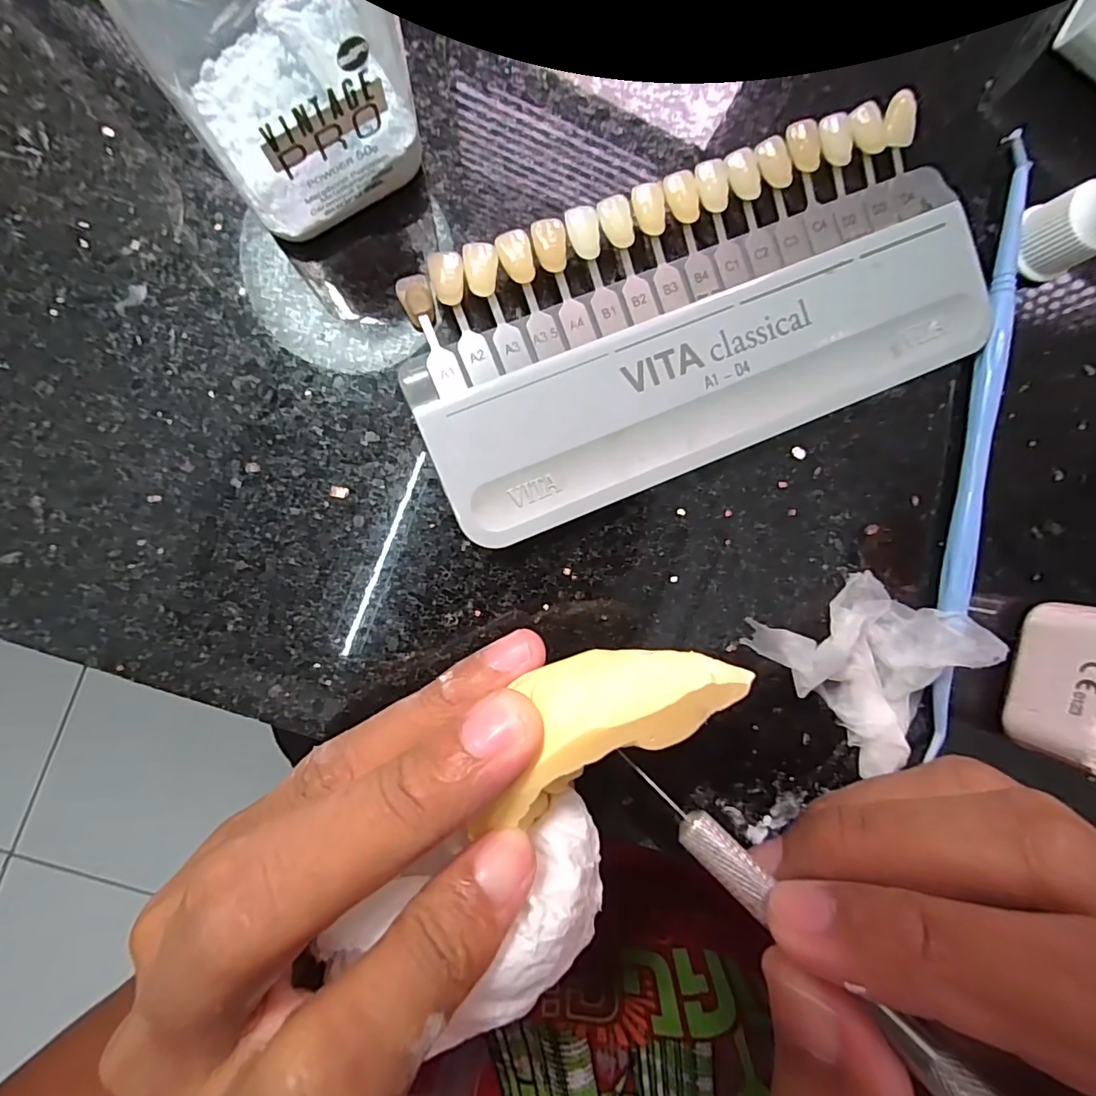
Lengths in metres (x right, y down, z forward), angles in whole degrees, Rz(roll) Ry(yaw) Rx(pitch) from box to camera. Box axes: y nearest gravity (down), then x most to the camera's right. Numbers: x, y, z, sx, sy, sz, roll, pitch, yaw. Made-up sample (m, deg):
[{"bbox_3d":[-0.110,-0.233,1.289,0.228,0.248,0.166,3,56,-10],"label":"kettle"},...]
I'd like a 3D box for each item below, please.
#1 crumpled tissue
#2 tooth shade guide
[{"bbox_3d":[0.087,0.028,0.137,0.046,0.016,0.053,-43,96,-2],"label":"crumpled tissue"},{"bbox_3d":[0.037,-0.056,0.131,0.143,0.009,0.066,-23,95,-4],"label":"tooth shade guide"}]

